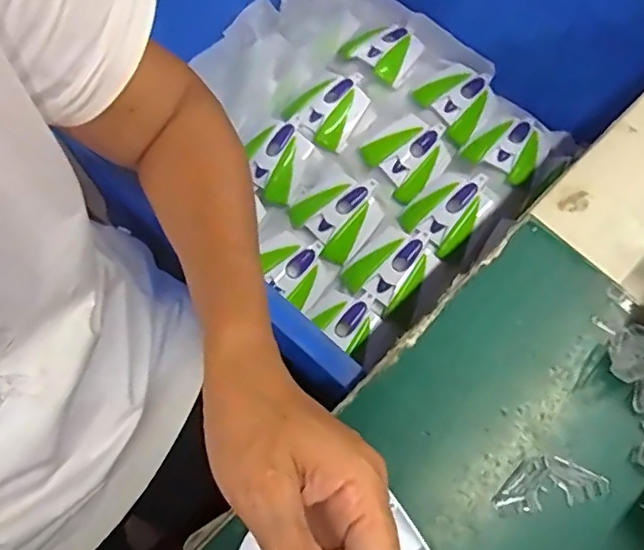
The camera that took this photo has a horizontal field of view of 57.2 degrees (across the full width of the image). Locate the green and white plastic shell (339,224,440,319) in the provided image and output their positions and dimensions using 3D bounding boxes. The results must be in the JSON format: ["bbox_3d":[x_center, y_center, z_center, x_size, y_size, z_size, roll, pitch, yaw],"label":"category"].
[{"bbox_3d":[0.078,-0.013,0.666,0.077,0.029,0.104,41,74,16],"label":"green and white plastic shell"}]

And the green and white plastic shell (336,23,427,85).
[{"bbox_3d":[0.081,-0.296,0.768,0.084,0.025,0.083,34,72,14],"label":"green and white plastic shell"}]

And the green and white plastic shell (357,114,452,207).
[{"bbox_3d":[0.109,-0.149,0.727,0.104,0.041,0.087,-39,72,-14],"label":"green and white plastic shell"}]

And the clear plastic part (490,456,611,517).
[{"bbox_3d":[0.132,0.121,0.345,0.067,0.004,0.028,-7,66,-1],"label":"clear plastic part"}]

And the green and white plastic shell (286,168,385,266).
[{"bbox_3d":[0.018,-0.076,0.699,0.093,0.029,0.100,40,74,16],"label":"green and white plastic shell"}]

